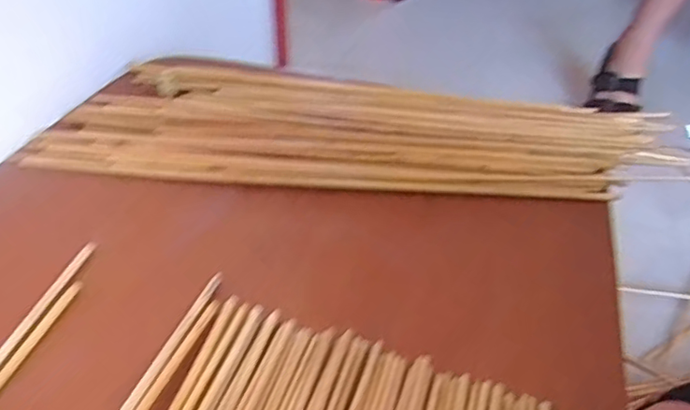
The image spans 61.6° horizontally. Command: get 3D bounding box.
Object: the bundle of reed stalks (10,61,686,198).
[{"bbox_3d":[0.020,-0.083,0.601,0.622,0.023,0.178,4,43,4],"label":"bundle of reed stalks"}]

